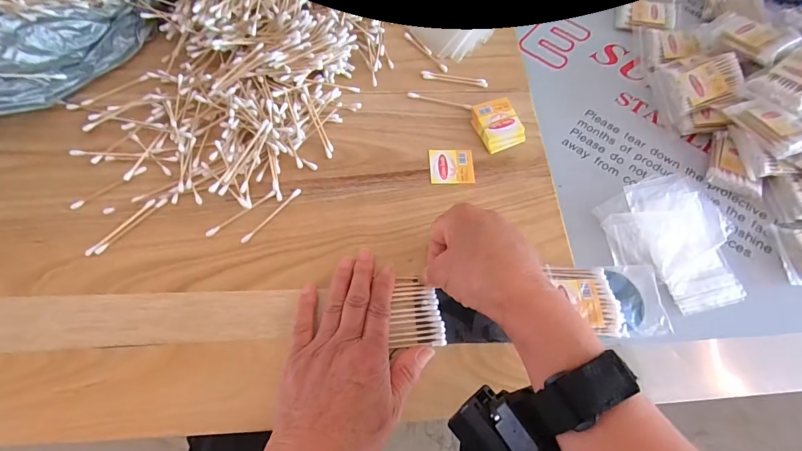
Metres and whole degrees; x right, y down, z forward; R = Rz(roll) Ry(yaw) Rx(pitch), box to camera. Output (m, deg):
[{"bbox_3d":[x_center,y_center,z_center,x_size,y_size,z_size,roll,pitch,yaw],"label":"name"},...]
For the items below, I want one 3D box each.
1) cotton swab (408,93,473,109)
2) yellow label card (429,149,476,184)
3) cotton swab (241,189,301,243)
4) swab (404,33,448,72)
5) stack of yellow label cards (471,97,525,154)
[{"bbox_3d":[0.042,-0.135,0.410,0.070,0.004,0.006,13,67,4],"label":"cotton swab"},{"bbox_3d":[0.051,-0.059,0.378,0.043,0.004,0.038,-1,67,-2],"label":"yellow label card"},{"bbox_3d":[-0.119,-0.010,0.350,0.006,0.004,0.070,38,71,13],"label":"cotton swab"},{"bbox_3d":[0.028,-0.200,0.436,0.008,0.004,0.070,-38,74,-16],"label":"swab"},{"bbox_3d":[0.100,-0.103,0.394,0.044,0.016,0.052,-19,69,-10],"label":"stack of yellow label cards"}]

